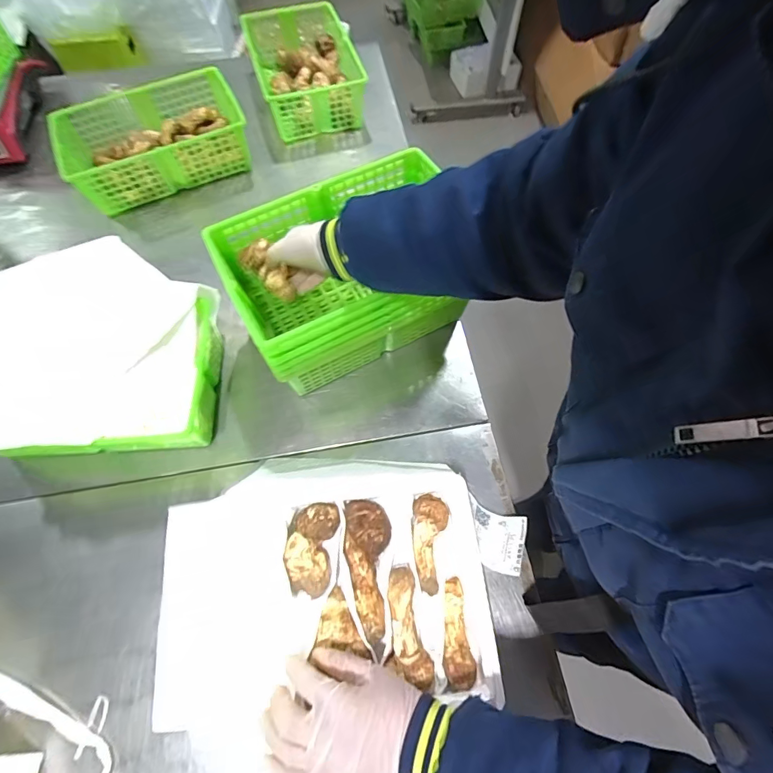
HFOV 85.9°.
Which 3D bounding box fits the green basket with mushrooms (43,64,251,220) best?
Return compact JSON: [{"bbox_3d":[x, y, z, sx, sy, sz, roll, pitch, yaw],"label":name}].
[{"bbox_3d":[-0.450,-0.479,0.832,0.335,0.120,0.206,-20,65,-9],"label":"green basket with mushrooms"}]

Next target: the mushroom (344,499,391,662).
[{"bbox_3d":[-0.020,0.195,0.437,0.047,0.032,0.146,-1,64,0],"label":"mushroom"}]

